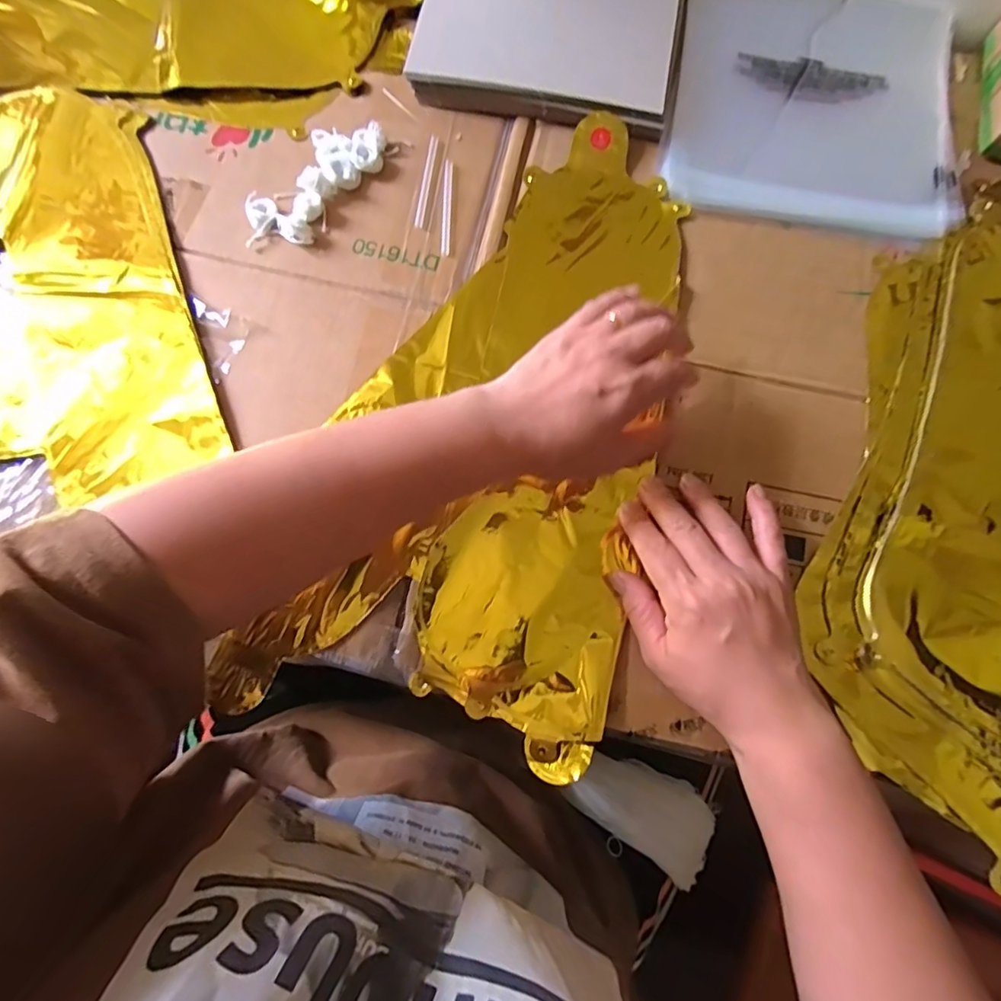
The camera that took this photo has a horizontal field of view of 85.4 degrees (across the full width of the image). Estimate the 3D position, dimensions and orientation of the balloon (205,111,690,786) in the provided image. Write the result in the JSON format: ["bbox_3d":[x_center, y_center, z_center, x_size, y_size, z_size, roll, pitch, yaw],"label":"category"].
[{"bbox_3d":[0.002,-0.068,0.370,0.222,0.012,0.441,16,78,3],"label":"balloon"}]

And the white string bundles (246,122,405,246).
[{"bbox_3d":[-0.134,-0.235,0.397,0.058,0.014,0.125,35,78,8],"label":"white string bundles"}]

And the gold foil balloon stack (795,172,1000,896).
[{"bbox_3d":[0.349,-0.008,0.345,0.243,0.015,0.459,20,76,4],"label":"gold foil balloon stack"}]

